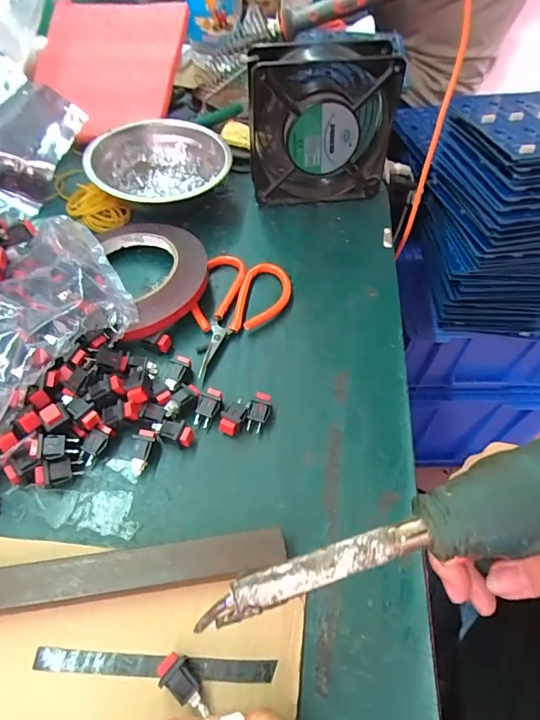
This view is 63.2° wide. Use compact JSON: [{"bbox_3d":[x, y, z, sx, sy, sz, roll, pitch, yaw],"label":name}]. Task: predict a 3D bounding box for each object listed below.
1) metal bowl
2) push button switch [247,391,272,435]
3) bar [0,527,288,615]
[{"bbox_3d":[-0.108,-0.182,0.417,0.124,0.039,0.124,1,55,-2],"label":"metal bowl"},{"bbox_3d":[-0.007,0.034,0.280,0.013,0.012,0.023,15,55,8],"label":"push button switch"},{"bbox_3d":[-0.097,0.110,0.217,0.208,0.019,0.021,-6,55,-7],"label":"bar"}]

